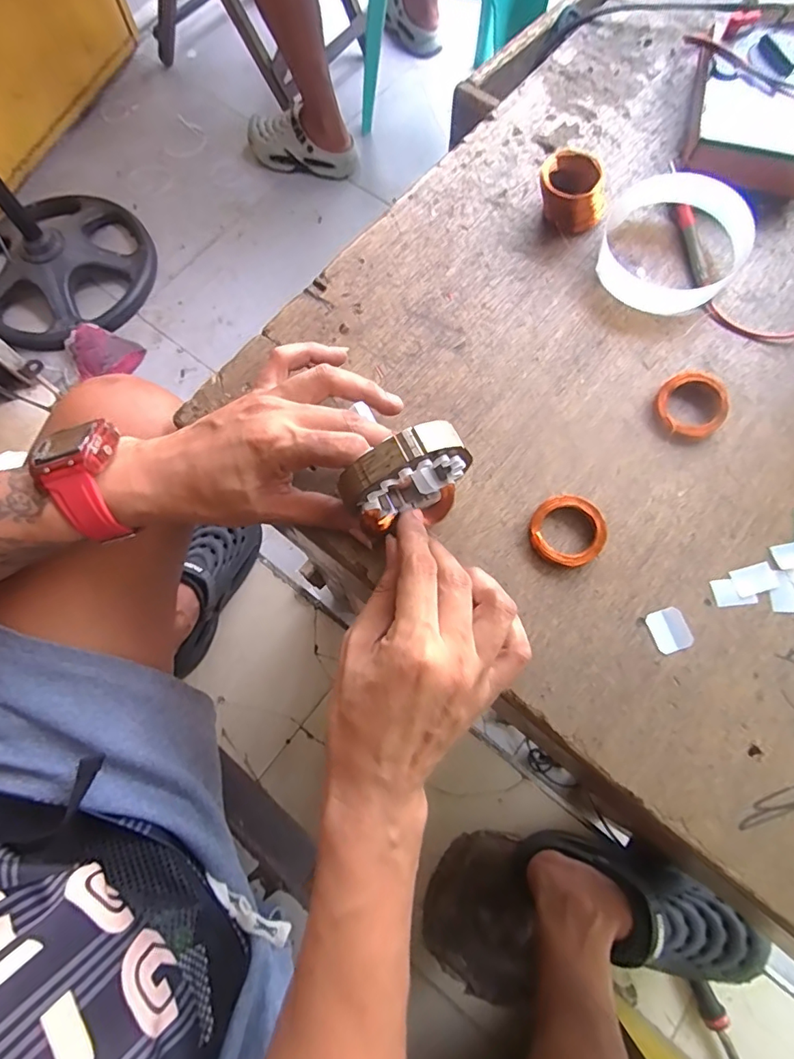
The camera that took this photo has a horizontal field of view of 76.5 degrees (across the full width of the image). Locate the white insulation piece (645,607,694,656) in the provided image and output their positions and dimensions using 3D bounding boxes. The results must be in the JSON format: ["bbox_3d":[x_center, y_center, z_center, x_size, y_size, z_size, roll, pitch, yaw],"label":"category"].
[{"bbox_3d":[0.160,0.059,0.295,0.022,0.004,0.024,-21,74,-6],"label":"white insulation piece"}]

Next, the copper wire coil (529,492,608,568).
[{"bbox_3d":[0.105,0.001,0.309,0.044,0.013,0.044,0,73,1],"label":"copper wire coil"}]

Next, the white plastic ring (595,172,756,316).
[{"bbox_3d":[0.198,-0.203,0.357,0.095,0.036,0.093,0,72,-1],"label":"white plastic ring"}]

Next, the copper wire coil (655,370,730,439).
[{"bbox_3d":[0.194,-0.081,0.332,0.045,0.015,0.043,0,73,1],"label":"copper wire coil"}]

